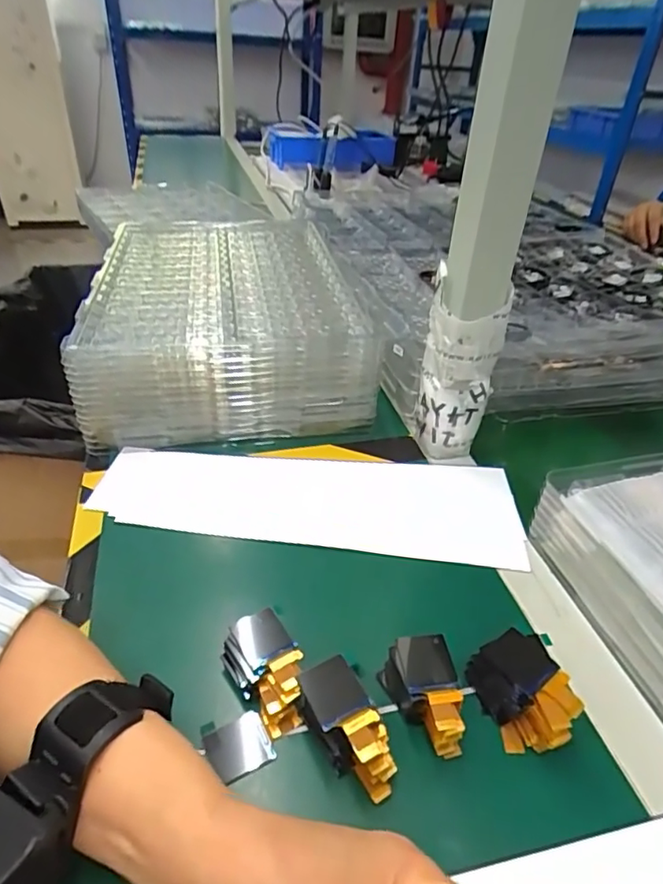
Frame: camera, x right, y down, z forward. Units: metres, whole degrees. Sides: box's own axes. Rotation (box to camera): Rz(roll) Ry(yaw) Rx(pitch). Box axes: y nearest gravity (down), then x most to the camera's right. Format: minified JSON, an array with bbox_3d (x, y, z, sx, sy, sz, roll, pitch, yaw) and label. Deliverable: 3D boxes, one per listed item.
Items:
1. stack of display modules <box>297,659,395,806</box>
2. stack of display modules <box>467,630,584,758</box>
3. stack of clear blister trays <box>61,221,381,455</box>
[{"bbox_3d":[0.010,0.148,0.280,0.030,0.037,0.060,-26,46,-33],"label":"stack of display modules"},{"bbox_3d":[0.107,0.140,0.299,0.035,0.037,0.060,-9,39,-16],"label":"stack of display modules"},{"bbox_3d":[-0.123,-0.140,0.616,0.259,0.113,0.371,-5,38,-11],"label":"stack of clear blister trays"}]

